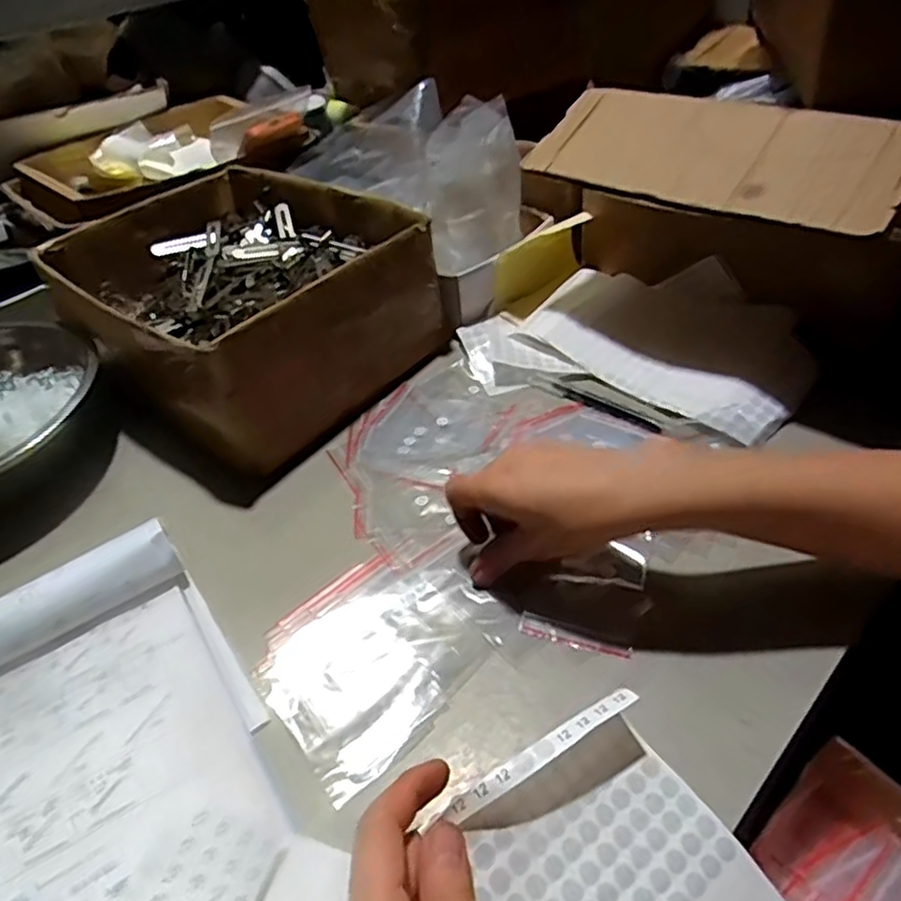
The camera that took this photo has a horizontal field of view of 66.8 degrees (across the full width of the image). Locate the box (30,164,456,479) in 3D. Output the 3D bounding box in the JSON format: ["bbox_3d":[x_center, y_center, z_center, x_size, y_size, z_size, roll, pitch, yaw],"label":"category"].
[{"bbox_3d":[-0.202,-0.148,0.668,0.316,0.122,0.261,25,51,31],"label":"box"}]

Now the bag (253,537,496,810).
[{"bbox_3d":[-0.046,0.124,0.430,0.138,0.004,0.124,-32,47,-25],"label":"bag"}]

